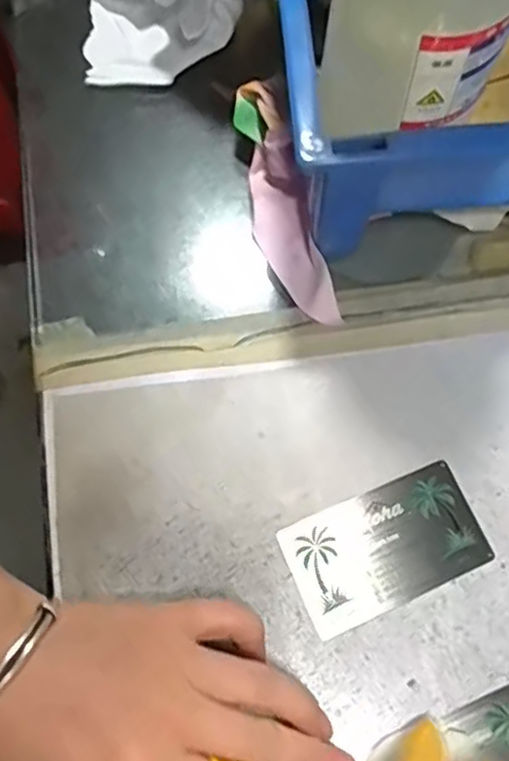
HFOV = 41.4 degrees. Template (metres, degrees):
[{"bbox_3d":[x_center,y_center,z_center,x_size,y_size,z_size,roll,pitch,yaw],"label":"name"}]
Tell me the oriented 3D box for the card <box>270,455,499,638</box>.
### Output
[{"bbox_3d":[0.058,0.074,0.299,0.086,0.004,0.050,-22,71,-10],"label":"card"}]

